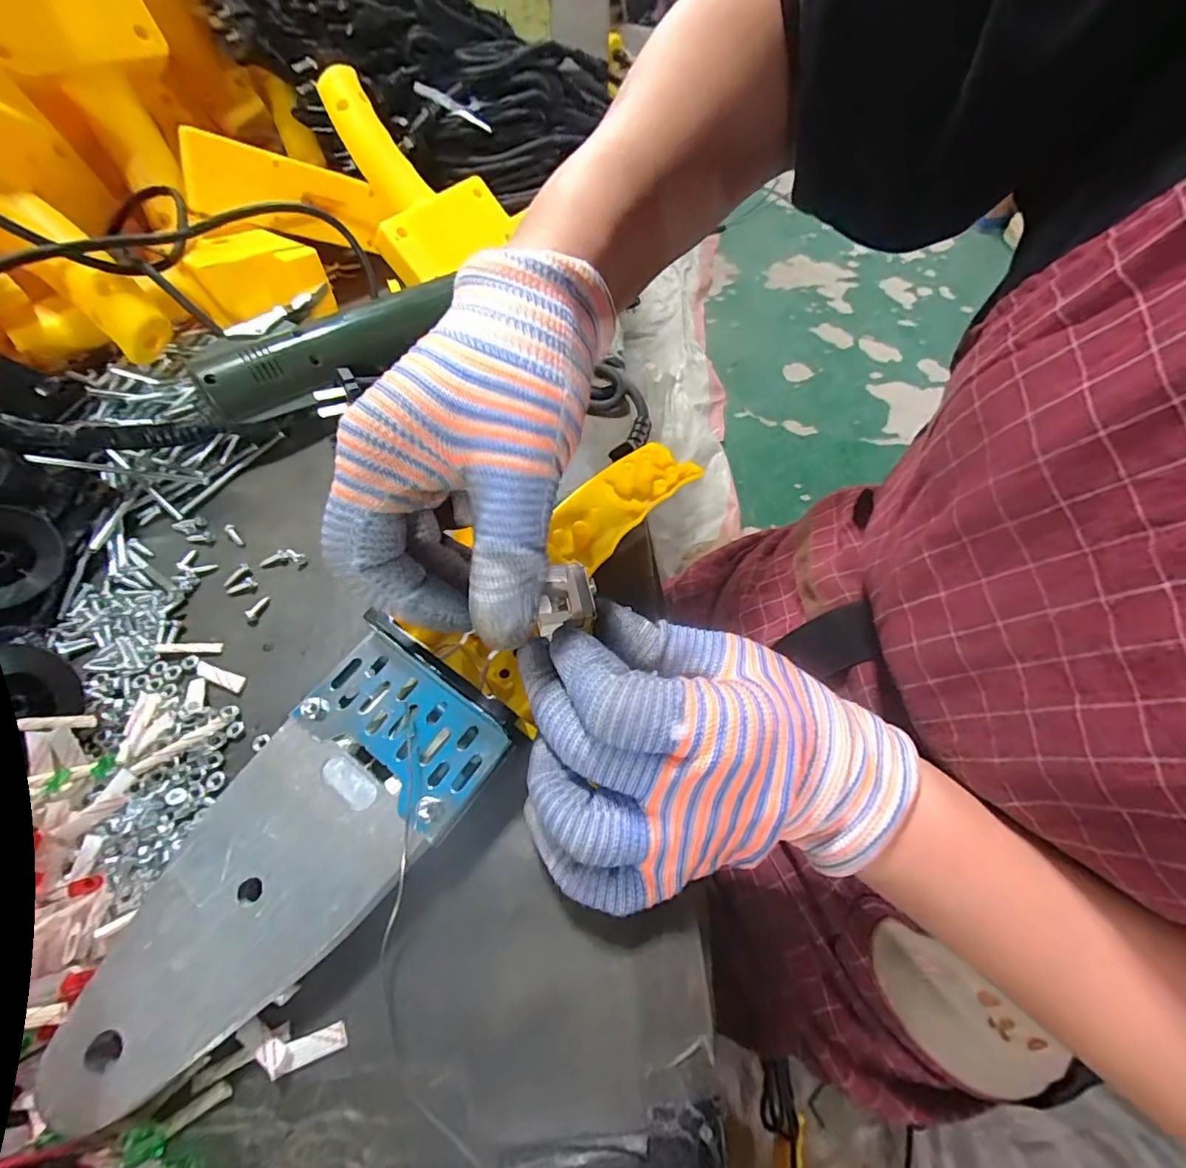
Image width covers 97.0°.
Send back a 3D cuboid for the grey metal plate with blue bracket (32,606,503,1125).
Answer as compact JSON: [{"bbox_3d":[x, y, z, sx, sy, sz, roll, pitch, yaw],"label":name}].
[{"bbox_3d":[-0.106,0.094,0.187,0.076,0.023,0.158,34,64,20],"label":"grey metal plate with blue bracket"}]

